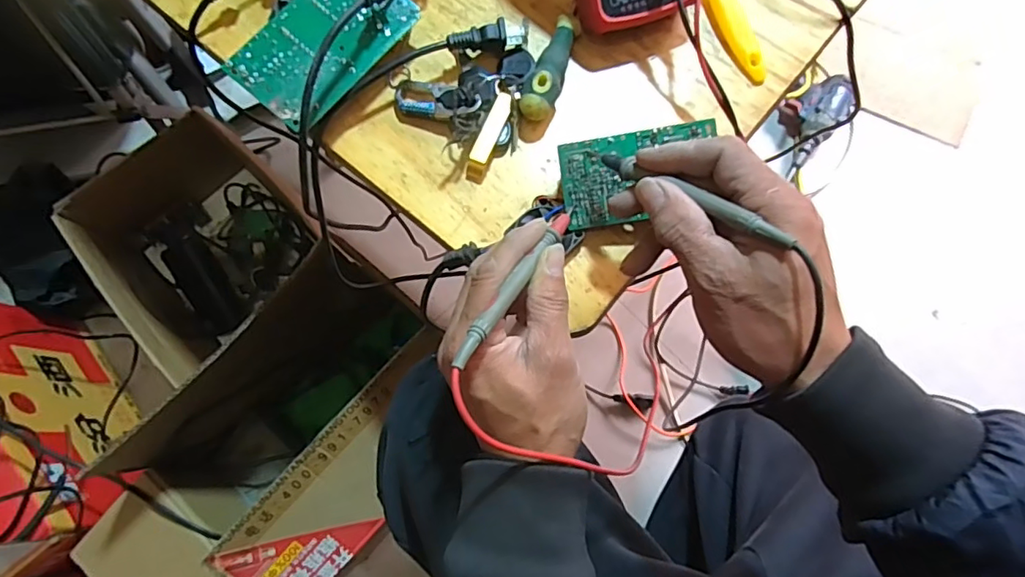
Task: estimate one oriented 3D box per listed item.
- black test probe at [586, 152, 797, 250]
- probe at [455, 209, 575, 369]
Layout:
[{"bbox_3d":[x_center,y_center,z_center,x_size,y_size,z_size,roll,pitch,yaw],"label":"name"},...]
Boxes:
[{"bbox_3d":[0.089,-0.052,0.300,0.008,0.008,0.126,-43,48,-9],"label":"black test probe"},{"bbox_3d":[0.007,-0.009,0.317,0.010,0.012,0.136,31,51,8],"label":"probe"}]

